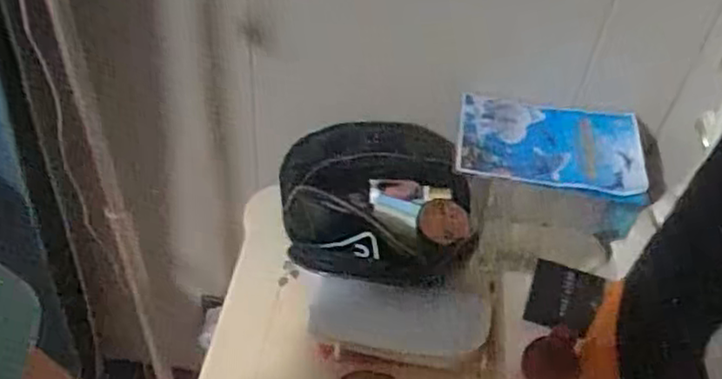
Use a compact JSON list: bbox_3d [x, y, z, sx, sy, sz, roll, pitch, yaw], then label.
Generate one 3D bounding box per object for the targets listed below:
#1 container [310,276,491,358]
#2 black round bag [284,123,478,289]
[{"bbox_3d":[0.041,0.143,0.773,0.194,0.044,0.078,8,49,3],"label":"container"},{"bbox_3d":[0.020,0.023,0.847,0.227,0.091,0.208,2,49,-3],"label":"black round bag"}]

